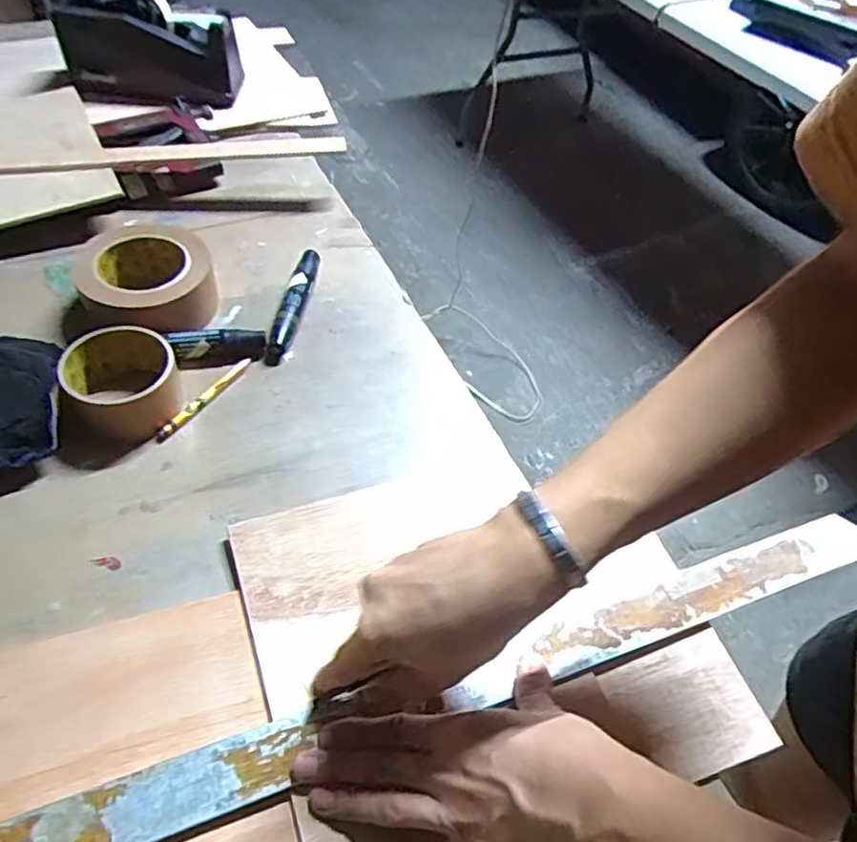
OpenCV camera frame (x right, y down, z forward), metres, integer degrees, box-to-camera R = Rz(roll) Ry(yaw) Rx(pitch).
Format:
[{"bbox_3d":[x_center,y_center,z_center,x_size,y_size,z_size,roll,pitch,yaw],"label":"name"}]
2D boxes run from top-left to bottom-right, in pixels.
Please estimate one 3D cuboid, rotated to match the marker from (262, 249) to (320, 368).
[{"bbox_3d":[-0.128,-0.113,0.626,0.022,0.025,0.146,8,51,1],"label":"marker"}]

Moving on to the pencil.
[{"bbox_3d":[-0.189,-0.021,0.552,0.012,0.008,0.108,28,54,16],"label":"pencil"}]

